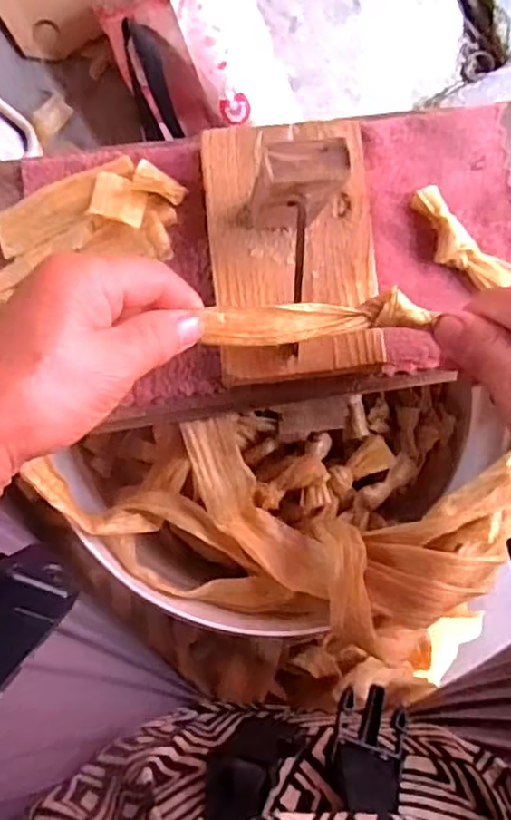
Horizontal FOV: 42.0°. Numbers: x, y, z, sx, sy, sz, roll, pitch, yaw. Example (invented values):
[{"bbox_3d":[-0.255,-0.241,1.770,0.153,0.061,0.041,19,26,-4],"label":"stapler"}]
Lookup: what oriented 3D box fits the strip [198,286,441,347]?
[{"bbox_3d":[0.030,-0.042,0.310,0.105,0.009,0.019,-5,85,-3],"label":"strip"}]

